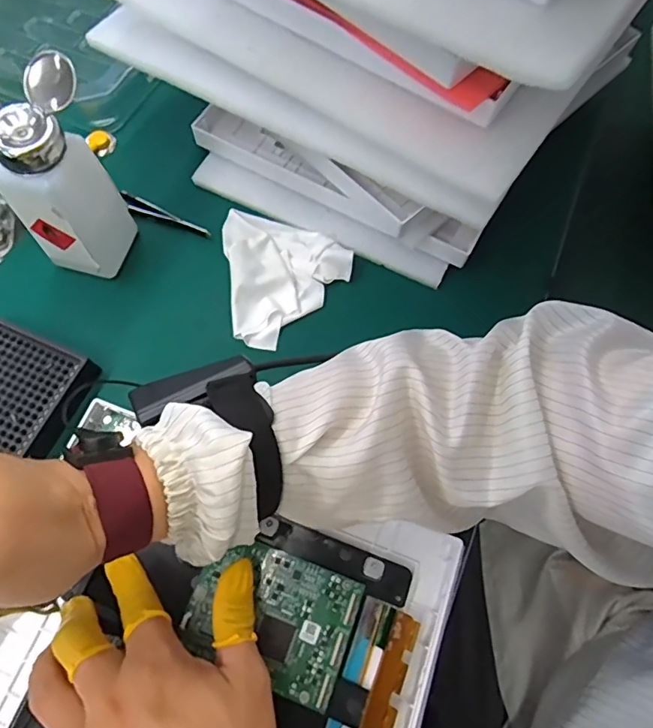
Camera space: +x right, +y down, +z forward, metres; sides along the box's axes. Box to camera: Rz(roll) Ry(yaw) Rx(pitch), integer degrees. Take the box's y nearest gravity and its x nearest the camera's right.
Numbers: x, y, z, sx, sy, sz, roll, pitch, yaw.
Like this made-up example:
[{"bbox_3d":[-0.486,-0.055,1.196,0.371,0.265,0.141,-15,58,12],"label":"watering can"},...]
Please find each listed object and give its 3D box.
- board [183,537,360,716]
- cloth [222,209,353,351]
[{"bbox_3d":[-0.032,0.146,0.297,0.093,0.004,0.068,20,70,7],"label":"board"},{"bbox_3d":[-0.047,-0.076,0.396,0.099,0.021,0.103,42,74,14],"label":"cloth"}]

